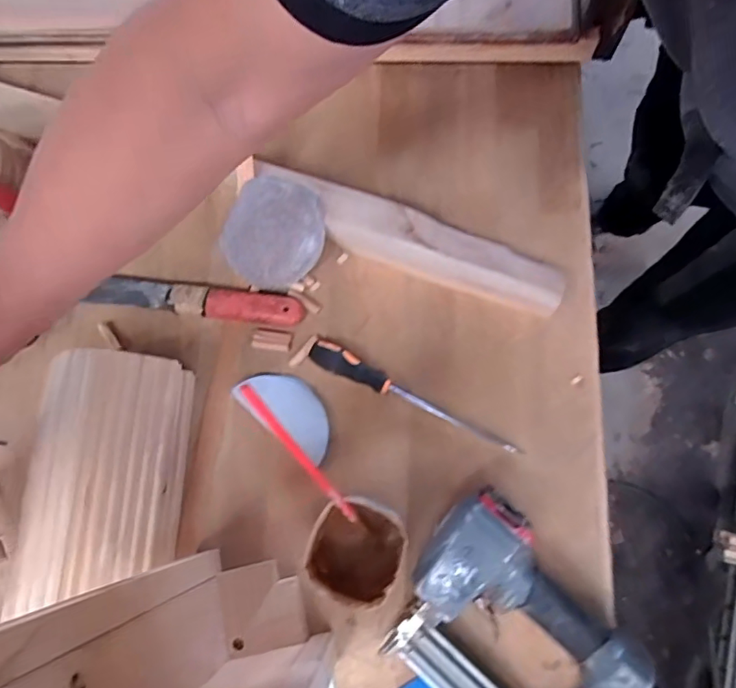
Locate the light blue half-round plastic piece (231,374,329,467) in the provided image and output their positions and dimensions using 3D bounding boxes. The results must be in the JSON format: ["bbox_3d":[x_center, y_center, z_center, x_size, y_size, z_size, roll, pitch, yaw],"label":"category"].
[{"bbox_3d":[-0.081,0.065,0.524,0.114,0.007,0.059,33,64,13],"label":"light blue half-round plastic piece"}]

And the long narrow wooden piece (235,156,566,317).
[{"bbox_3d":[0.044,-0.112,0.543,0.324,0.045,0.068,23,78,10],"label":"long narrow wooden piece"}]

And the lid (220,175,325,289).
[{"bbox_3d":[-0.103,-0.120,0.560,0.109,0.009,0.116,1,95,13],"label":"lid"}]

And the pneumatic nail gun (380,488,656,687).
[{"bbox_3d":[0.158,0.277,0.432,0.291,0.065,0.153,40,81,13],"label":"pneumatic nail gun"}]

